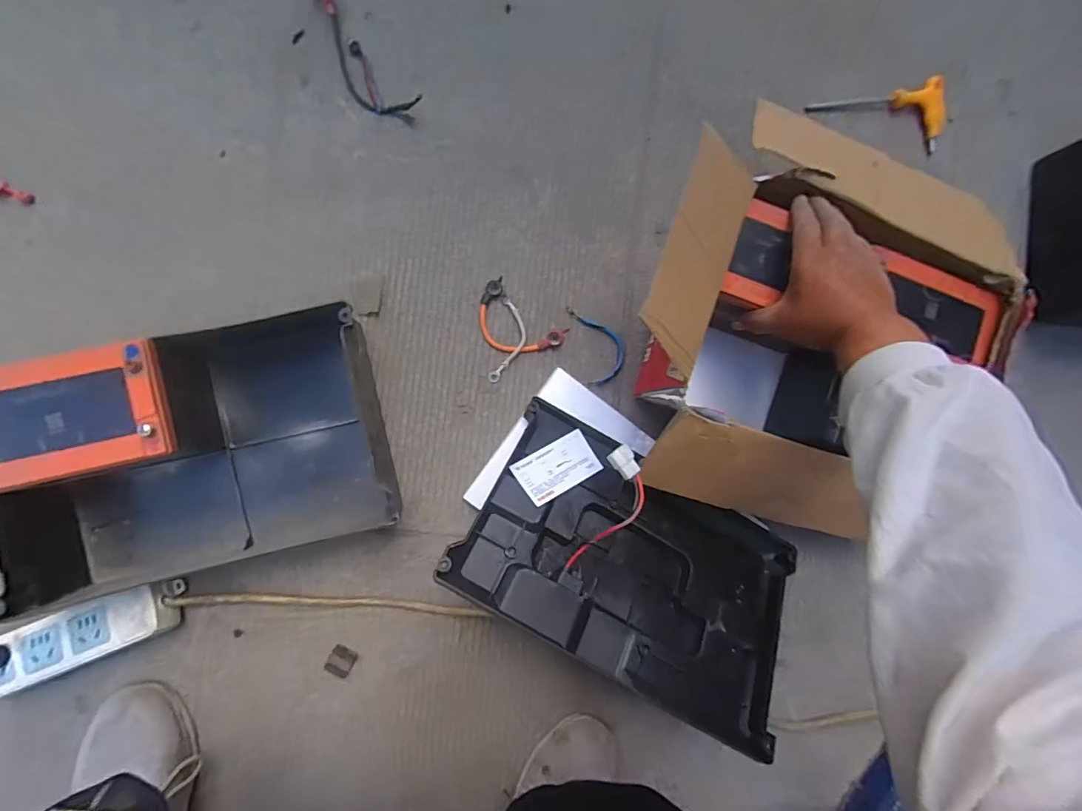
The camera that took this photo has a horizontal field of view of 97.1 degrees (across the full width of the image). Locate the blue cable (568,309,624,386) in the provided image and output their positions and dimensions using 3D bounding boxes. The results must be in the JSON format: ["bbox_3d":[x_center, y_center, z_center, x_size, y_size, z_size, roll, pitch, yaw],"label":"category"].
[{"bbox_3d":[0.066,-0.072,0.536,0.049,0.004,0.090,-16,90,-6],"label":"blue cable"}]

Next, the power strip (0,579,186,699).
[{"bbox_3d":[-0.439,0.220,0.455,0.177,0.043,0.057,-20,91,-6],"label":"power strip"}]

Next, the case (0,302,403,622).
[{"bbox_3d":[-0.311,0.044,0.449,0.311,0.084,0.225,-16,90,-6],"label":"case"}]

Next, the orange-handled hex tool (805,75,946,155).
[{"bbox_3d":[0.423,-0.343,0.578,0.184,0.015,0.089,-17,90,-6],"label":"orange-handled hex tool"}]

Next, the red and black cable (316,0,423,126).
[{"bbox_3d":[-0.198,-0.367,0.509,0.051,0.012,0.167,-43,93,-6],"label":"red and black cable"}]

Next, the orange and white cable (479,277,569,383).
[{"bbox_3d":[-0.035,-0.090,0.524,0.095,0.008,0.094,-31,92,-6],"label":"orange and white cable"}]

